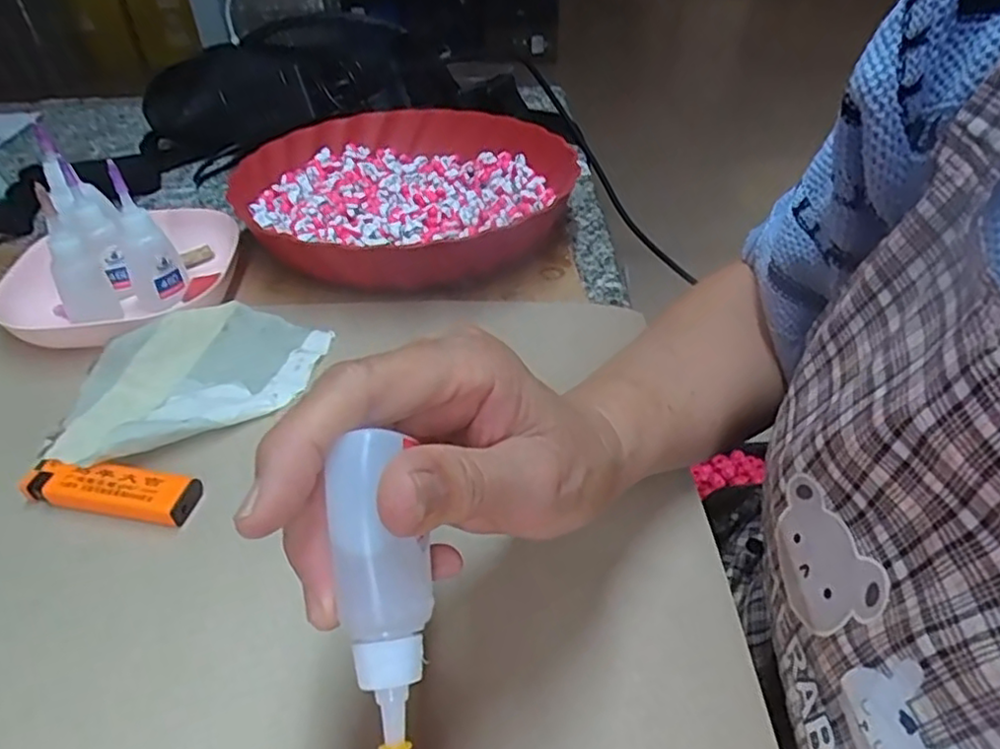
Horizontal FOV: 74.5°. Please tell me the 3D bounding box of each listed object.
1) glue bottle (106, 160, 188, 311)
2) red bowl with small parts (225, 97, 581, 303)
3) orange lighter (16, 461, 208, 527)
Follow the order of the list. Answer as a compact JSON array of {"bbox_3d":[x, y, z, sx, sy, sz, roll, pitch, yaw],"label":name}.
[{"bbox_3d":[-0.217,-0.083,0.400,0.030,0.086,0.023,-11,43,-12],"label":"glue bottle"},{"bbox_3d":[-0.064,-0.139,0.491,0.235,0.052,0.251,-22,46,-22],"label":"red bowl with small parts"},{"bbox_3d":[-0.182,0.053,0.309,0.082,0.012,0.023,7,42,9],"label":"orange lighter"}]

